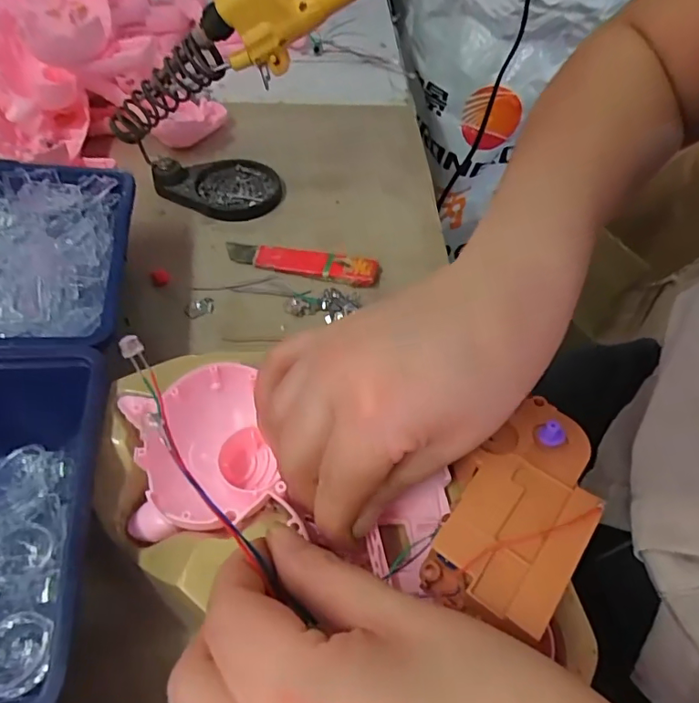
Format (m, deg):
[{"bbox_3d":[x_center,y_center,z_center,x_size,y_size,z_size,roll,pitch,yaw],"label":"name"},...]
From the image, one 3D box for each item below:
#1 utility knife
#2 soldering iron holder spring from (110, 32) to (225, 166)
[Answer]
[{"bbox_3d":[-0.033,-0.062,0.353,0.106,0.010,0.022,11,52,6],"label":"utility knife"},{"bbox_3d":[-0.124,-0.171,0.350,0.093,0.034,0.025,-24,45,29],"label":"soldering iron holder spring"}]

